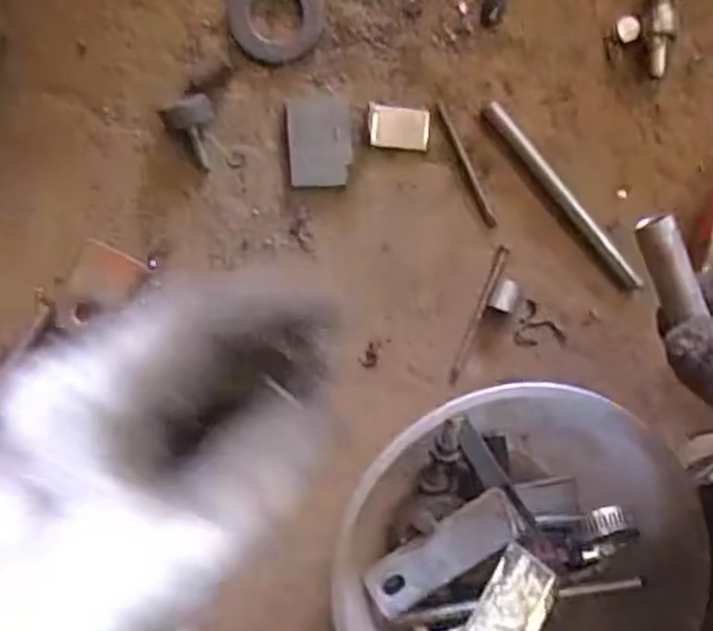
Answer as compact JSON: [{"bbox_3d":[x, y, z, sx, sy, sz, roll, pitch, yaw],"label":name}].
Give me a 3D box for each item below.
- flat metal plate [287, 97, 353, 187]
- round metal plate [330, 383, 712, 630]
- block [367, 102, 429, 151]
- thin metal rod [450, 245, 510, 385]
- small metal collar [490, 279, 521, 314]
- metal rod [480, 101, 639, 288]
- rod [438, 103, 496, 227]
[{"bbox_3d":[-0.018,-0.087,0.380,0.031,0.004,0.043,-4,100,-3],"label":"flat metal plate"},{"bbox_3d":[0.076,0.112,0.370,0.172,0.078,0.159,-1,100,-3],"label":"round metal plate"},{"bbox_3d":[0.022,-0.095,0.382,0.031,0.005,0.020,5,100,-4],"label":"block"},{"bbox_3d":[0.064,-0.001,0.402,0.007,0.005,0.077,22,98,-7],"label":"thin metal rod"},{"bbox_3d":[0.077,-0.011,0.396,0.012,0.014,0.016,17,99,-6],"label":"small metal collar"},{"bbox_3d":[0.107,-0.061,0.394,0.008,0.010,0.122,-39,100,4],"label":"metal rod"},{"bbox_3d":[0.057,-0.077,0.388,0.005,0.004,0.068,-26,101,1],"label":"rod"}]

